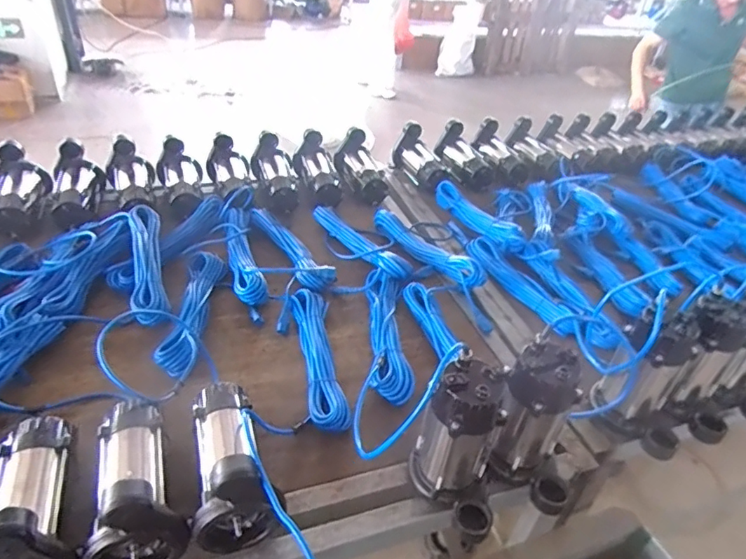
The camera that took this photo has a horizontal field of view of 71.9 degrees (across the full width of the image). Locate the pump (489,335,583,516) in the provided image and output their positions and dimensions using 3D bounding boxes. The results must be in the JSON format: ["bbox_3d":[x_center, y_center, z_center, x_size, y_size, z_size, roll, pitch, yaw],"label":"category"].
[{"bbox_3d":[0.259,0.222,0.778,0.147,0.224,0.095,31,43,29],"label":"pump"}]

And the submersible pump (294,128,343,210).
[{"bbox_3d":[-0.142,-0.318,1.495,0.134,0.140,0.208,-17,59,-26],"label":"submersible pump"}]

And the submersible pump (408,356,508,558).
[{"bbox_3d":[0.129,0.242,0.738,0.109,0.231,0.153,2,37,-7],"label":"submersible pump"}]

